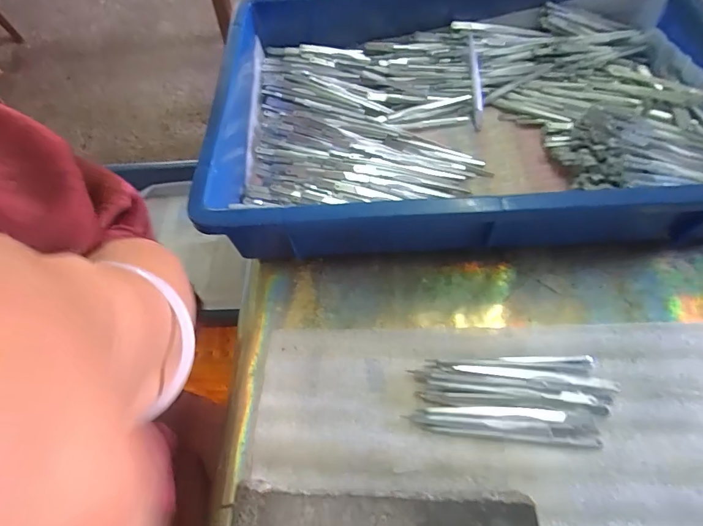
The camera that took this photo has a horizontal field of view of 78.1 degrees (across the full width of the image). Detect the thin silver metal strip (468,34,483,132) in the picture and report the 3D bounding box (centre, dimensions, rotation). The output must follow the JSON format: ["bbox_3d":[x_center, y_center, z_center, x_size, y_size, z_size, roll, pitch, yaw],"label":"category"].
[{"bbox_3d":[0.122,-0.179,0.425,0.010,0.005,0.105,1,74,2],"label":"thin silver metal strip"}]

